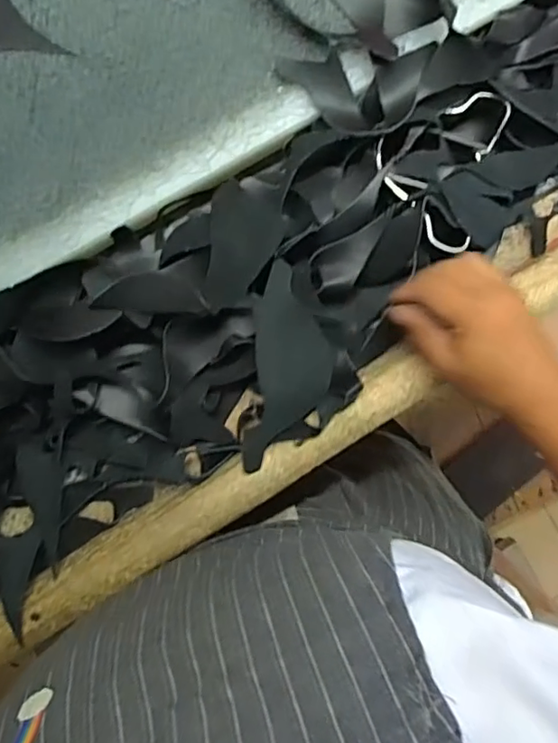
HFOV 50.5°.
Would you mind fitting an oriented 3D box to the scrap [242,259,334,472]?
[{"bbox_3d":[0.009,-0.003,0.451,0.060,0.010,0.153,5,91,-2],"label":"scrap"}]

